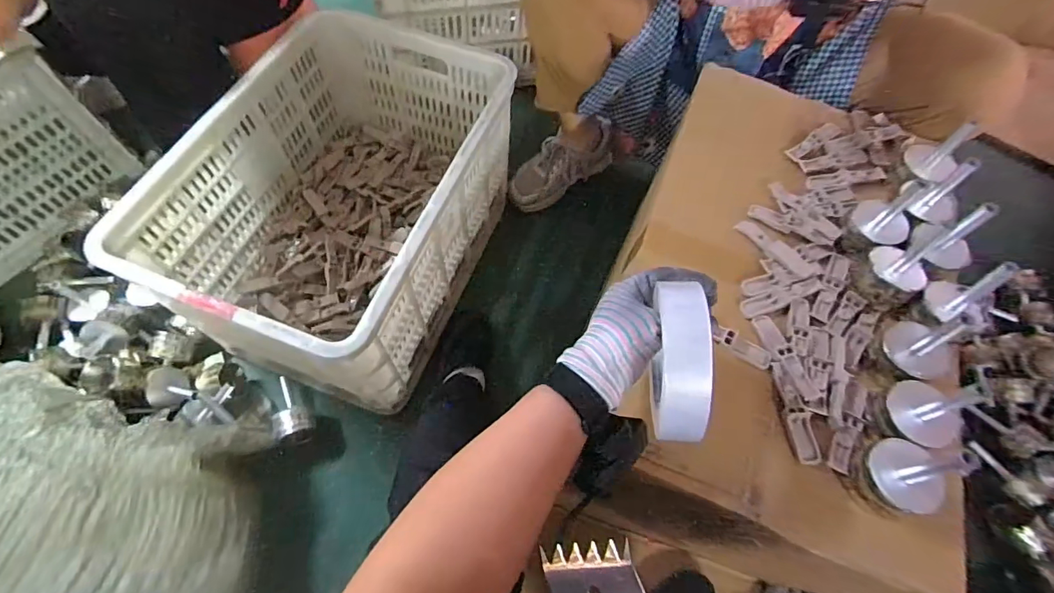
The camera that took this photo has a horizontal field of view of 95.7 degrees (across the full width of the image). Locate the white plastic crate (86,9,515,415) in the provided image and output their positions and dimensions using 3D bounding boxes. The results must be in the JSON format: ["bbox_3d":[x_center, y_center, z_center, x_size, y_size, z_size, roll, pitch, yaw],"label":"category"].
[{"bbox_3d":[-0.269,-0.159,0.773,0.378,0.284,0.562,20,64,7],"label":"white plastic crate"}]

